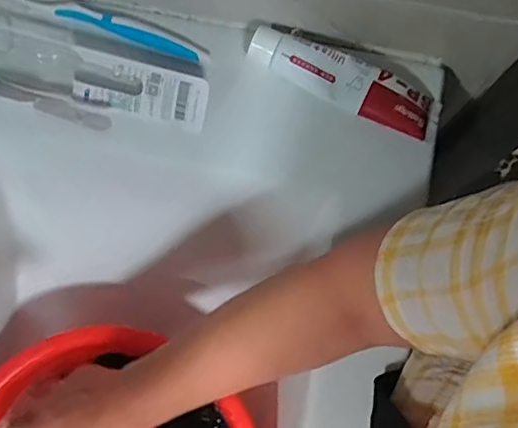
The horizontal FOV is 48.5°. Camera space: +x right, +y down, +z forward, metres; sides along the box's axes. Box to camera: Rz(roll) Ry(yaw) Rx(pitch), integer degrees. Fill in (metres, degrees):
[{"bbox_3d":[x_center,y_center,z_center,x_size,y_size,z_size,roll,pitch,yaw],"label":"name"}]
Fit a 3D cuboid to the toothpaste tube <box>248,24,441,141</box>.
[{"bbox_3d":[0.069,-0.109,0.466,0.158,0.024,0.039,25,78,4],"label":"toothpaste tube"}]

